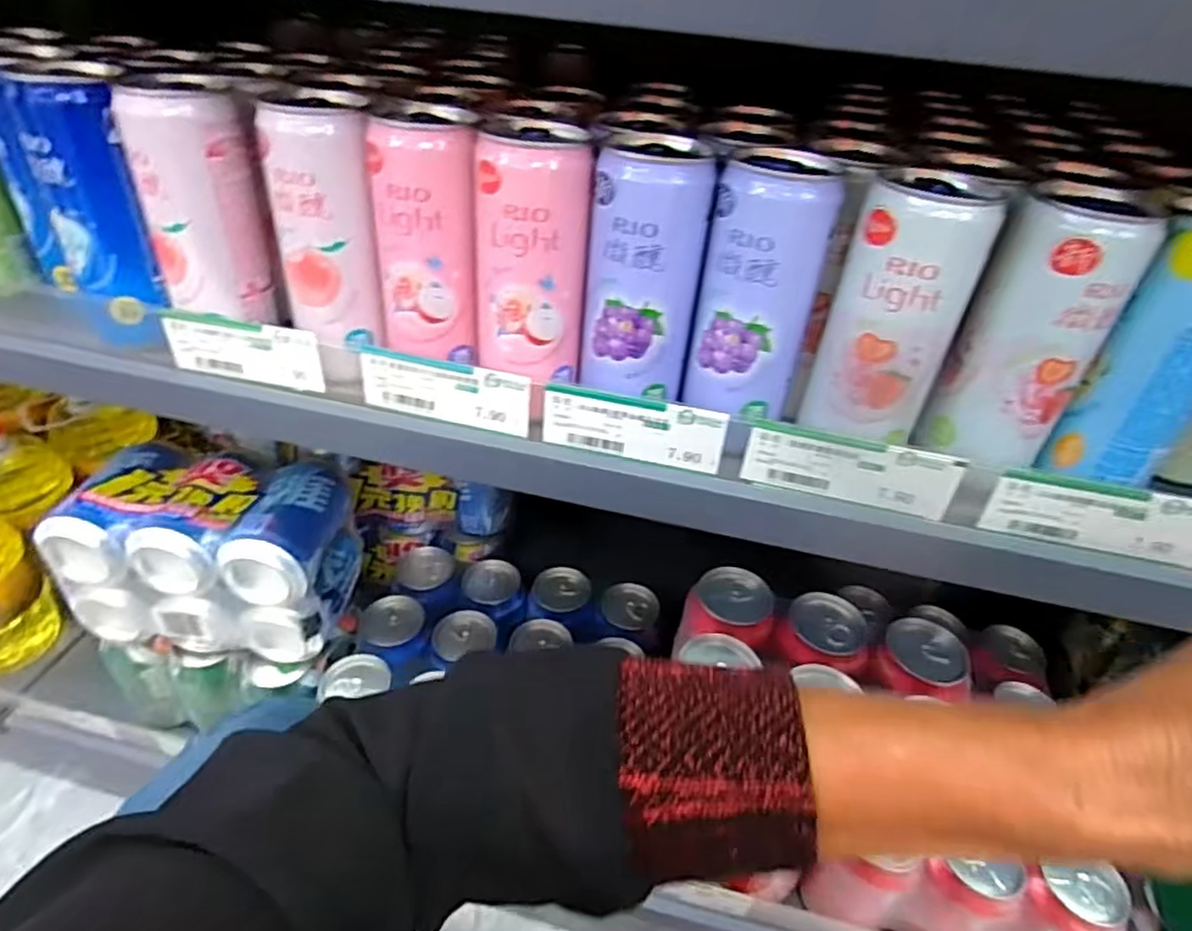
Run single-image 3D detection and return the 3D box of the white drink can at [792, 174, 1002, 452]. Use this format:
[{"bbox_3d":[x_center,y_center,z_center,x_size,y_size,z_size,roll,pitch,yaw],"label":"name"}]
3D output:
[{"bbox_3d":[0.143,-0.074,0.327,0.061,0.114,0.057,19,40,18],"label":"white drink can"}]

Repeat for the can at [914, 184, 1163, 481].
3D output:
[{"bbox_3d":[0.207,-0.058,0.322,0.056,0.126,0.061,30,44,29],"label":"can"}]

